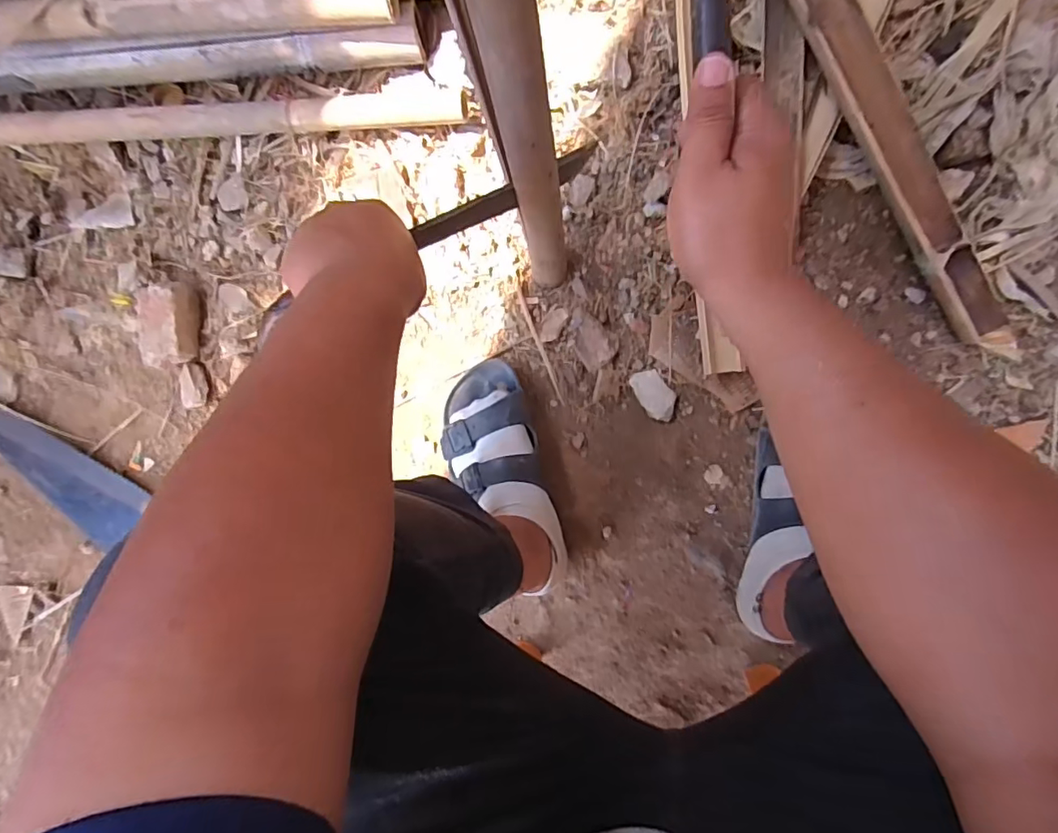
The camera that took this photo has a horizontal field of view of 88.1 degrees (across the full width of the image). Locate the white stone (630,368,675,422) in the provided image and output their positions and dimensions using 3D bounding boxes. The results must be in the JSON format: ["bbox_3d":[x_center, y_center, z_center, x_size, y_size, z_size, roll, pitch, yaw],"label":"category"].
[{"bbox_3d":[0.148,-0.025,0.644,0.037,0.015,0.064,-34,85,6],"label":"white stone"}]

